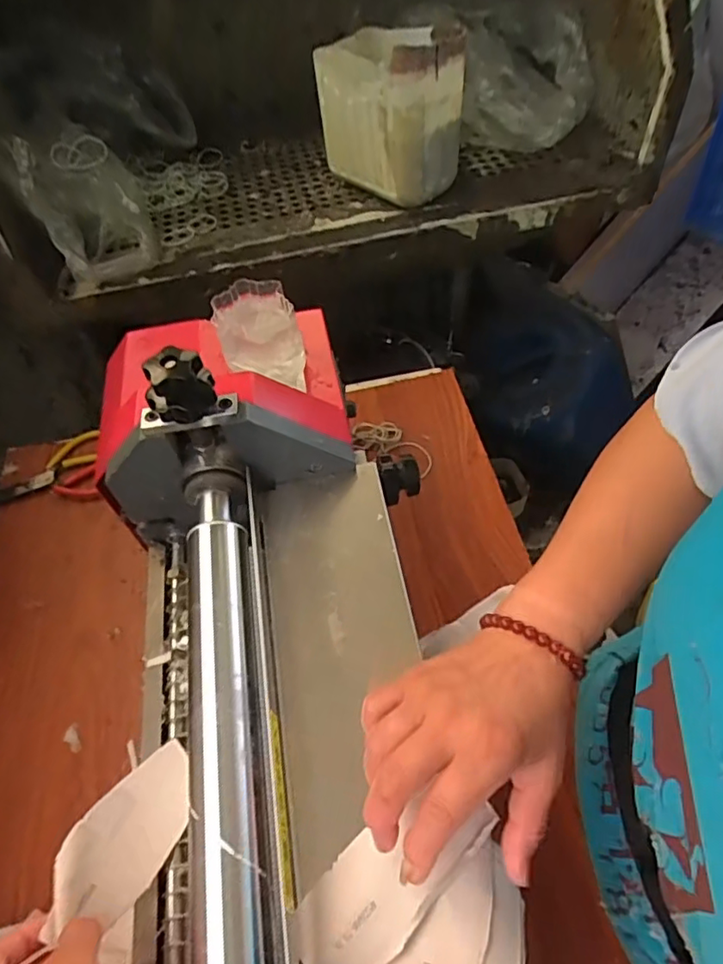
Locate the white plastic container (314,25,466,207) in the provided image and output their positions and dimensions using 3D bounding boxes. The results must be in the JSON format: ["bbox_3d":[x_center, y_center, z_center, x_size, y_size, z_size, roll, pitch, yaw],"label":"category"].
[{"bbox_3d":[0.039,-0.544,0.863,0.143,0.202,0.222,-29,57,-15],"label":"white plastic container"}]

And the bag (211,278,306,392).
[{"bbox_3d":[-0.095,-0.136,0.554,0.073,0.070,0.078,-5,54,1],"label":"bag"}]

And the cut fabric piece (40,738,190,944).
[{"bbox_3d":[-0.147,0.225,0.374,0.057,0.010,0.107,44,57,9],"label":"cut fabric piece"}]

